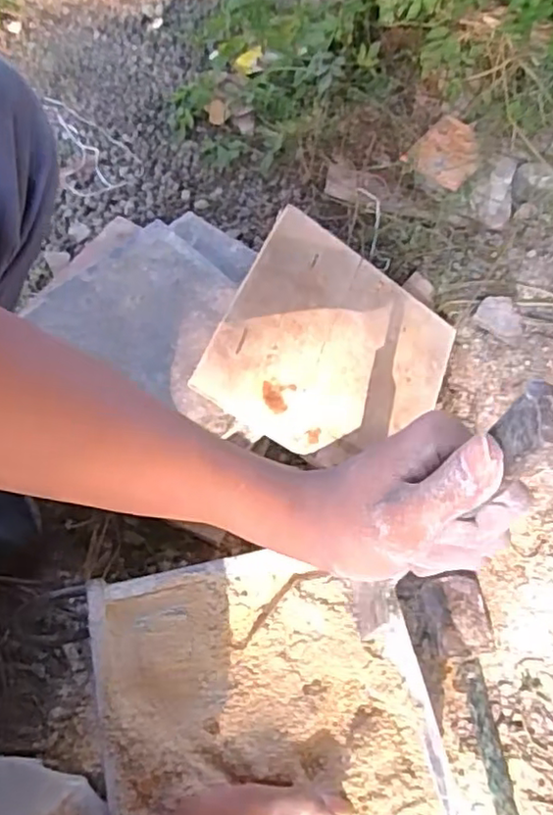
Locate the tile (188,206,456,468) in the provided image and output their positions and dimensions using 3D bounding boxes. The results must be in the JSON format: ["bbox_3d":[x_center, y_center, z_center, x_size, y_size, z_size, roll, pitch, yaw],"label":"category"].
[{"bbox_3d":[0.065,-0.055,0.671,0.243,0.013,0.243,33,63,-15],"label":"tile"}]

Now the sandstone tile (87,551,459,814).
[{"bbox_3d":[-0.008,0.210,0.450,0.223,0.021,0.213,-9,63,-6],"label":"sandstone tile"}]

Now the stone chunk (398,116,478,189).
[{"bbox_3d":[0.233,-0.344,0.867,0.084,0.028,0.121,34,63,14],"label":"stone chunk"}]

